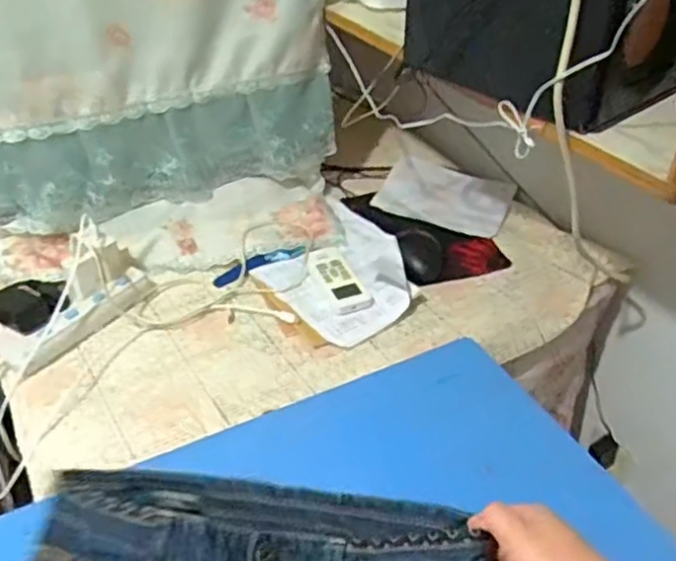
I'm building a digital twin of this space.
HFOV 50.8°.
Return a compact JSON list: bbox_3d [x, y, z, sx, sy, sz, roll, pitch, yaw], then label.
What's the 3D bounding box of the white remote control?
[{"bbox_3d":[-0.002,-0.008,1.006,0.057,0.012,0.147,-15,40,-19],"label":"white remote control"}]

